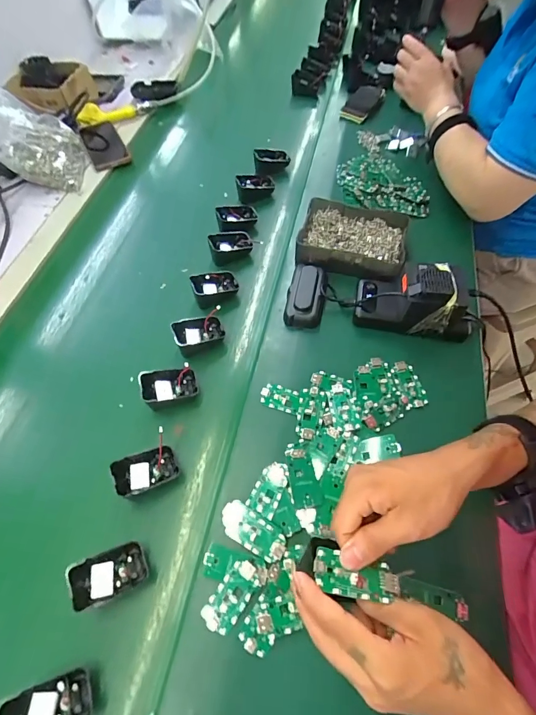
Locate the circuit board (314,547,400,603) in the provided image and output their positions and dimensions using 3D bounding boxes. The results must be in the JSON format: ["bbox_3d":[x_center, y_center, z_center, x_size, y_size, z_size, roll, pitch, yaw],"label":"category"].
[{"bbox_3d":[0.068,0.167,0.299,0.064,0.004,0.031,10,43,-1],"label":"circuit board"}]

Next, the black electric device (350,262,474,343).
[{"bbox_3d":[0.198,-0.085,0.516,0.150,0.068,0.071,12,59,11],"label":"black electric device"}]

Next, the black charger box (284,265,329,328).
[{"bbox_3d":[0.056,-0.092,0.567,0.054,0.034,0.102,6,58,7],"label":"black charger box"}]

